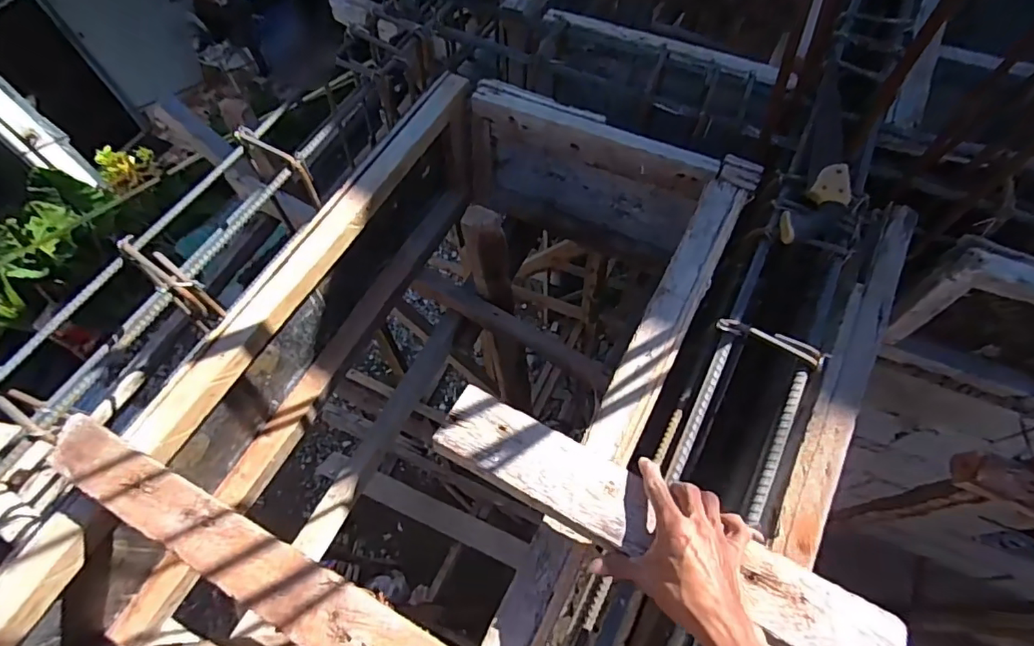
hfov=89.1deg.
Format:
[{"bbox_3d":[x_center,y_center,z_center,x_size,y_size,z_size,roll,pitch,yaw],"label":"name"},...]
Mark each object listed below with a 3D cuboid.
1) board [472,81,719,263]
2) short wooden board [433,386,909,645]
[{"bbox_3d":[0.129,-0.278,1.071,0.458,0.328,0.072,19,65,10],"label":"board"},{"bbox_3d":[0.140,0.201,0.510,0.470,0.024,0.080,27,66,12],"label":"short wooden board"}]

